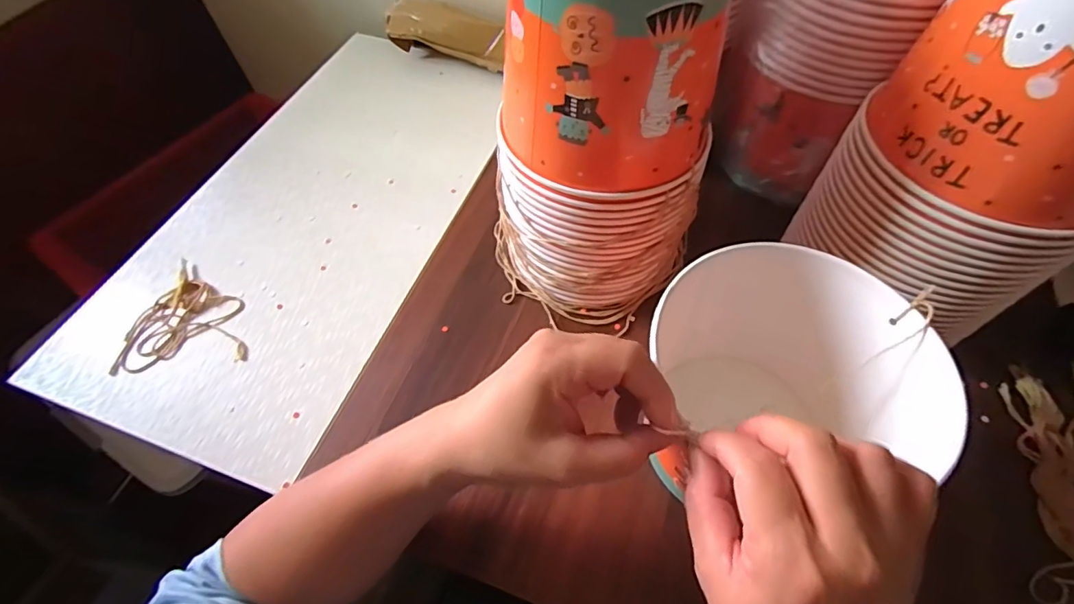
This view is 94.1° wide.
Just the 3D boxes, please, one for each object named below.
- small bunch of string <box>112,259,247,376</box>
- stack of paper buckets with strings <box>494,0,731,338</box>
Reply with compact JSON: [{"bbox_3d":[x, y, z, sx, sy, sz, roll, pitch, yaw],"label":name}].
[{"bbox_3d":[-0.315,0.007,0.455,0.104,0.011,0.111,-8,56,-6],"label":"small bunch of string"},{"bbox_3d":[0.052,-0.123,0.387,0.156,0.266,0.151,16,58,9],"label":"stack of paper buckets with strings"}]

